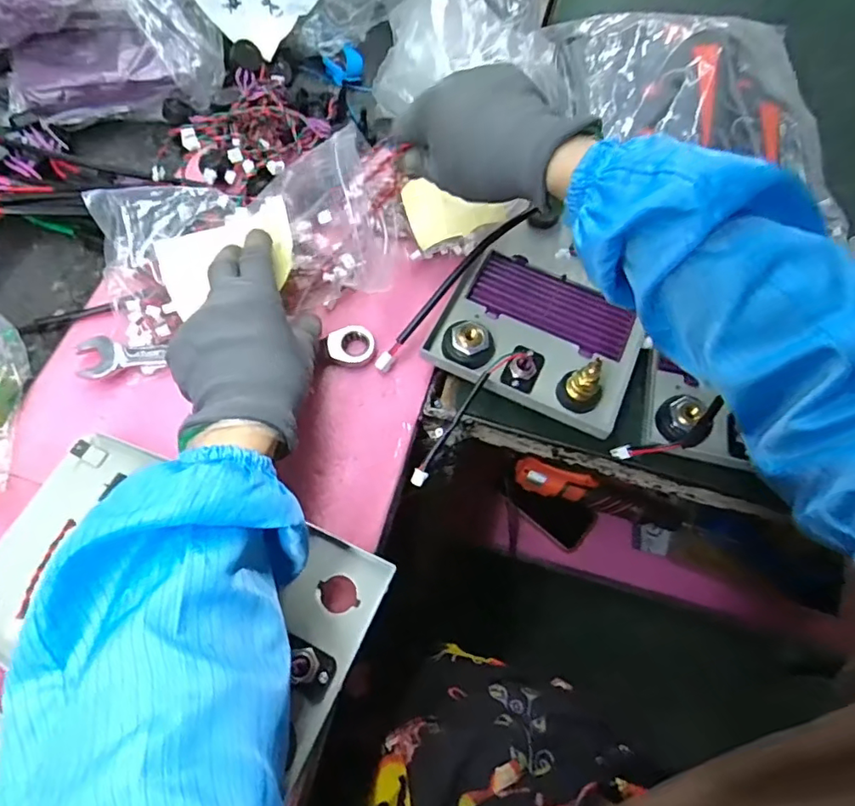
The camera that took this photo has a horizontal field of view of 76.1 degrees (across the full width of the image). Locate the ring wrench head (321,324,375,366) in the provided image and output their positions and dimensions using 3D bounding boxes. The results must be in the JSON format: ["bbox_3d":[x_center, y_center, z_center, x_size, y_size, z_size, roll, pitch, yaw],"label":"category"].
[{"bbox_3d":[-0.061,-0.044,0.427,0.039,0.014,0.028,-12,67,-9],"label":"ring wrench head"}]

